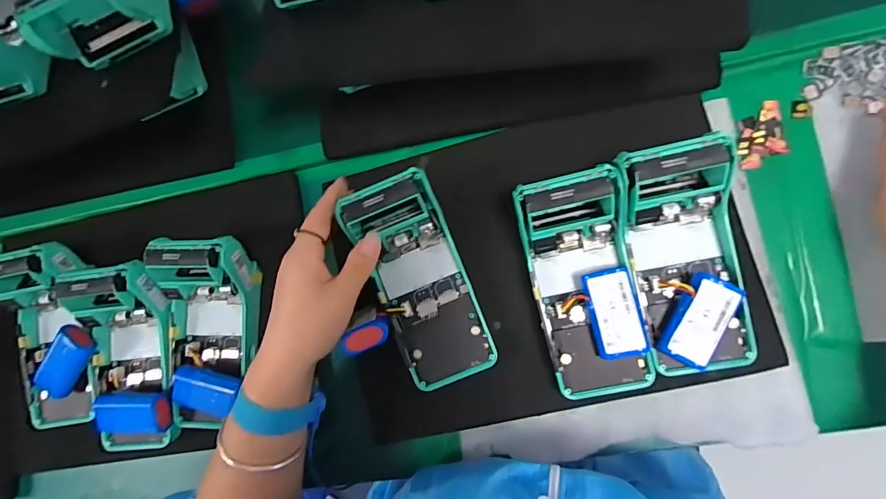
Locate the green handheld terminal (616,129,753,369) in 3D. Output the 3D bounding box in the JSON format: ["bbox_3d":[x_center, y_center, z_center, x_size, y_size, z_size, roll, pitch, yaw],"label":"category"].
[{"bbox_3d":[0.182,0.005,0.323,0.078,0.049,0.168,-10,98,8],"label":"green handheld terminal"}]

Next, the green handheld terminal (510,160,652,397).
[{"bbox_3d":[0.110,0.029,0.332,0.073,0.069,0.165,-14,84,8],"label":"green handheld terminal"}]

